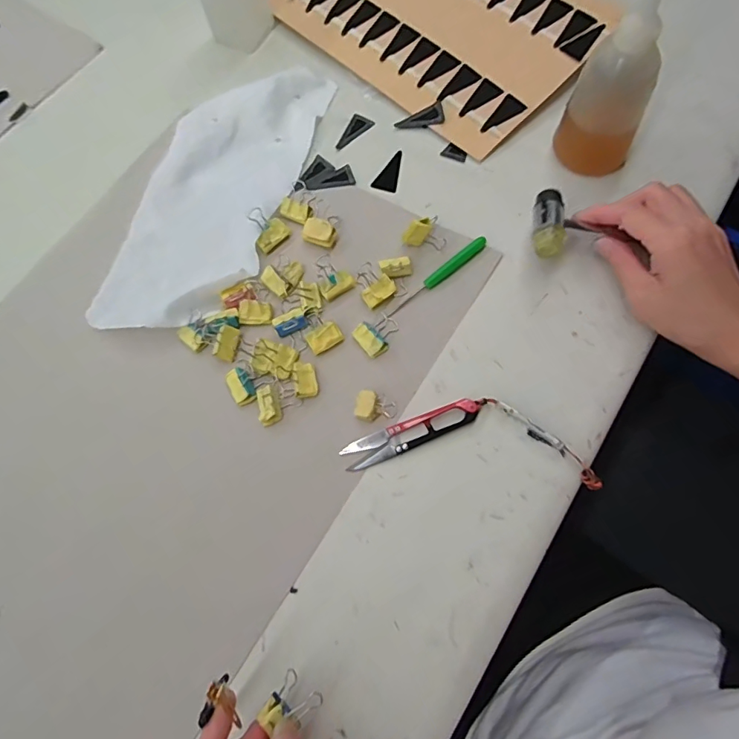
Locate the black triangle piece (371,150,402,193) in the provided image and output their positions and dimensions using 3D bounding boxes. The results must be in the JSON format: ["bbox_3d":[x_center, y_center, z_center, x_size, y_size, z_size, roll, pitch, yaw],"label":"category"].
[{"bbox_3d":[0.020,-0.190,0.464,0.024,0.004,0.048,16,72,8],"label":"black triangle piece"}]

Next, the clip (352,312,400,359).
[{"bbox_3d":[0.008,-0.030,0.397,0.036,0.013,0.028,-36,73,-10],"label":"clip"}]

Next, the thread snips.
[{"bbox_3d":[0.032,0.047,0.367,0.107,0.011,0.022,-22,71,-5],"label":"thread snips"}]

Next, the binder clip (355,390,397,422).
[{"bbox_3d":[0.005,0.028,0.375,0.031,0.012,0.023,4,71,4],"label":"binder clip"}]

